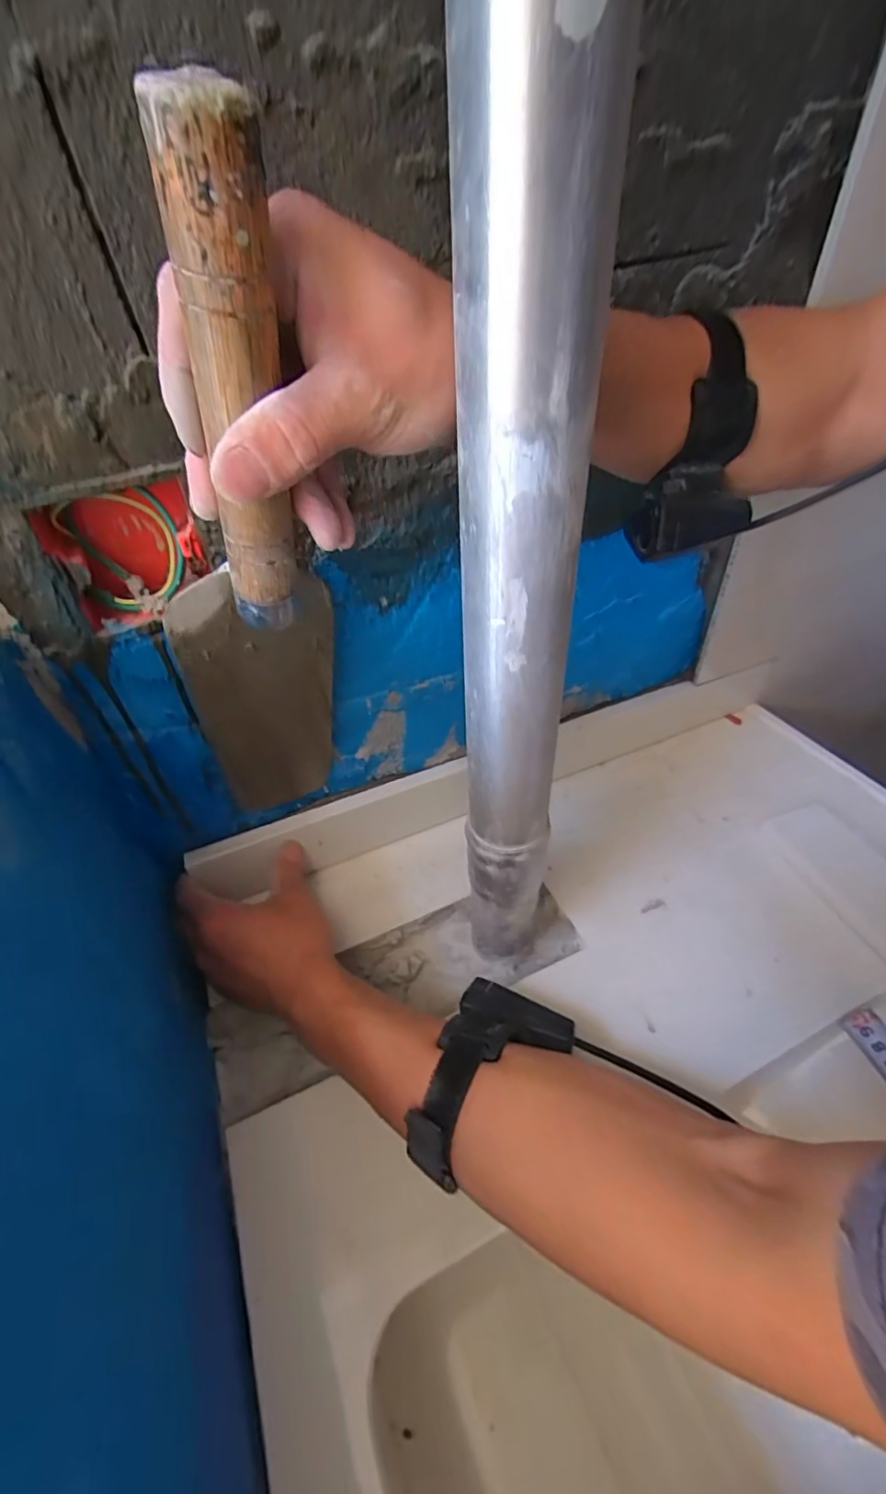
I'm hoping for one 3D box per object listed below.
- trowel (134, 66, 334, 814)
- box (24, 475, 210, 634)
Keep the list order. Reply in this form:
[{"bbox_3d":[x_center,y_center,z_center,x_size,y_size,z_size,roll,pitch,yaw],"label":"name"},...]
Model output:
[{"bbox_3d":[-0.098,-0.071,0.291,0.088,0.371,0.059,-18,69,-21],"label":"trowel"},{"bbox_3d":[-0.186,-0.117,0.321,0.082,0.072,0.051,-18,45,-16],"label":"box"}]

